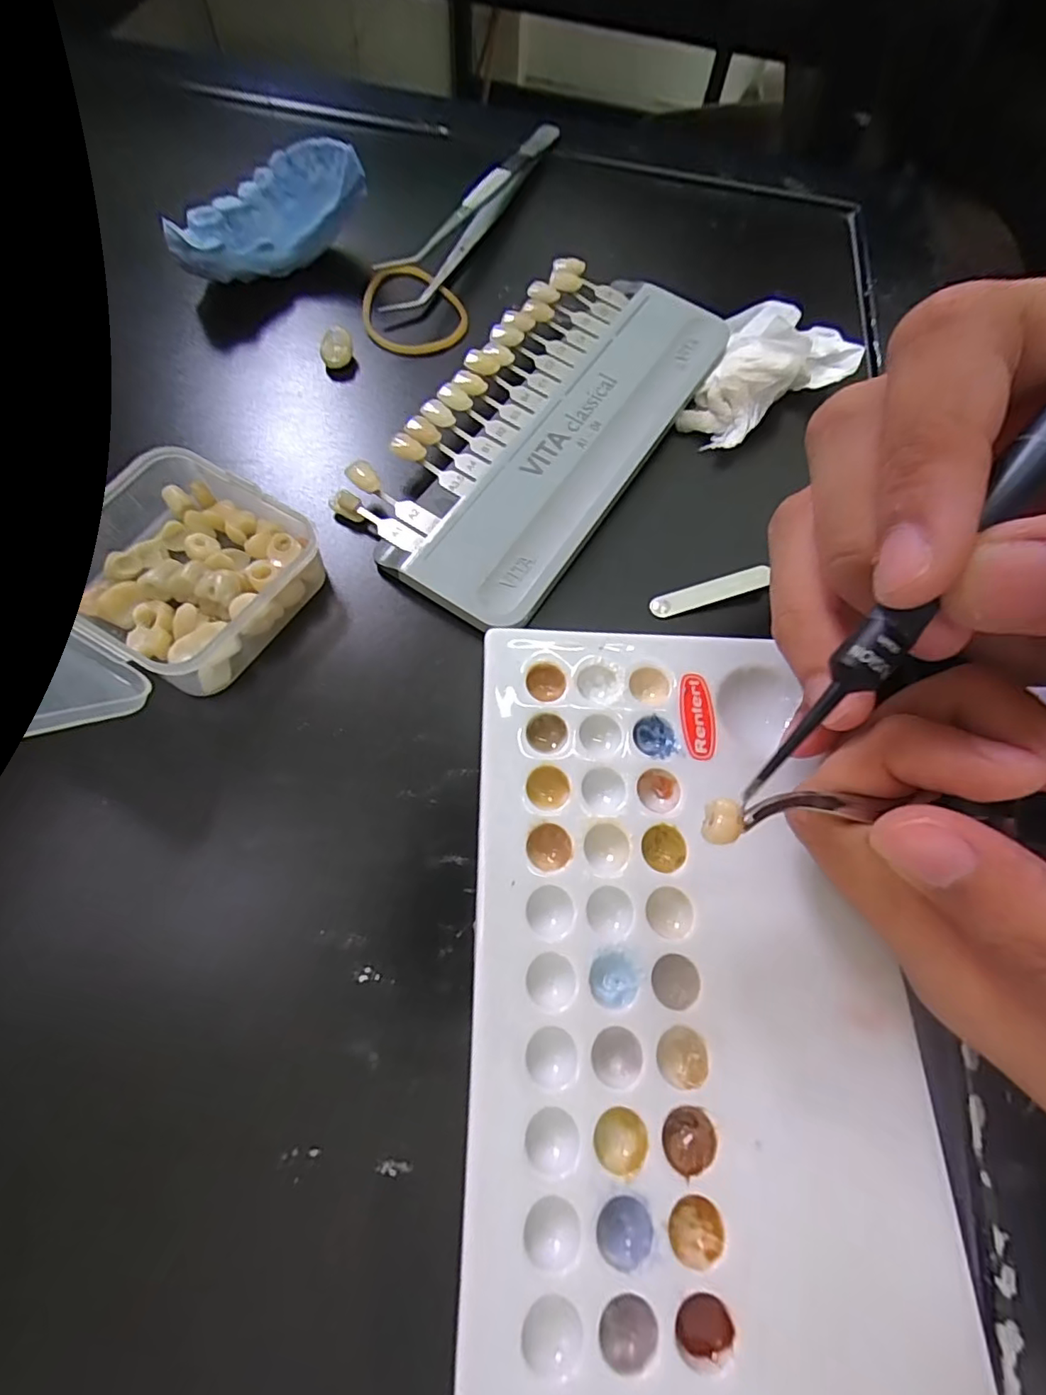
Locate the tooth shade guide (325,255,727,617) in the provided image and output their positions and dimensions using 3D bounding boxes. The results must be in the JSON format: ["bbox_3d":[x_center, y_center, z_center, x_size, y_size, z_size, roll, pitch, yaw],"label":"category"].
[{"bbox_3d":[0.007,-0.089,0.184,0.067,0.016,0.145,32,69,9],"label":"tooth shade guide"}]

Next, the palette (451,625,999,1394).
[{"bbox_3d":[0.035,0.053,0.121,0.091,0.008,0.149,2,67,-3],"label":"palette"}]

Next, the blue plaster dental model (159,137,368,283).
[{"bbox_3d":[-0.089,-0.167,0.199,0.068,0.031,0.023,-33,73,-16],"label":"blue plaster dental model"}]

